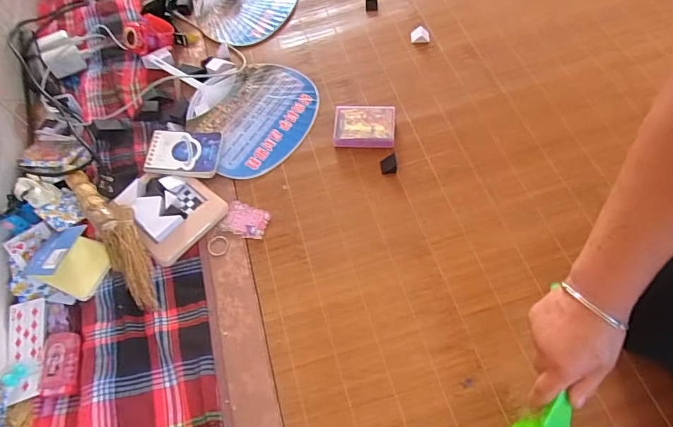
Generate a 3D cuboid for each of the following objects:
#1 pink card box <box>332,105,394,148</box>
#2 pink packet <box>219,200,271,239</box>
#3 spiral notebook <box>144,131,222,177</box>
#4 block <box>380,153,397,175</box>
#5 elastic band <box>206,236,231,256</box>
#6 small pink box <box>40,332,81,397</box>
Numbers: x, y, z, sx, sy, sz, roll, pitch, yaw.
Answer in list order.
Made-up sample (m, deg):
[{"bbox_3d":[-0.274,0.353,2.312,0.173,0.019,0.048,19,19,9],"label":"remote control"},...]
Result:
[{"bbox_3d":[0.045,-0.140,0.655,0.094,0.023,0.074,3,63,5],"label":"pink card box"},{"bbox_3d":[-0.133,0.011,0.603,0.064,0.008,0.051,17,65,12],"label":"pink packet"},{"bbox_3d":[-0.241,-0.095,0.644,0.113,0.019,0.083,-1,63,3],"label":"spiral notebook"},{"bbox_3d":[0.079,-0.075,0.624,0.023,0.016,0.029,-8,62,-1],"label":"block"},{"bbox_3d":[-0.169,0.045,0.583,0.033,0.004,0.030,-2,63,3],"label":"elastic band"},{"bbox_3d":[-0.349,0.189,0.520,0.042,0.022,0.076,-10,62,-1],"label":"small pink box"}]

